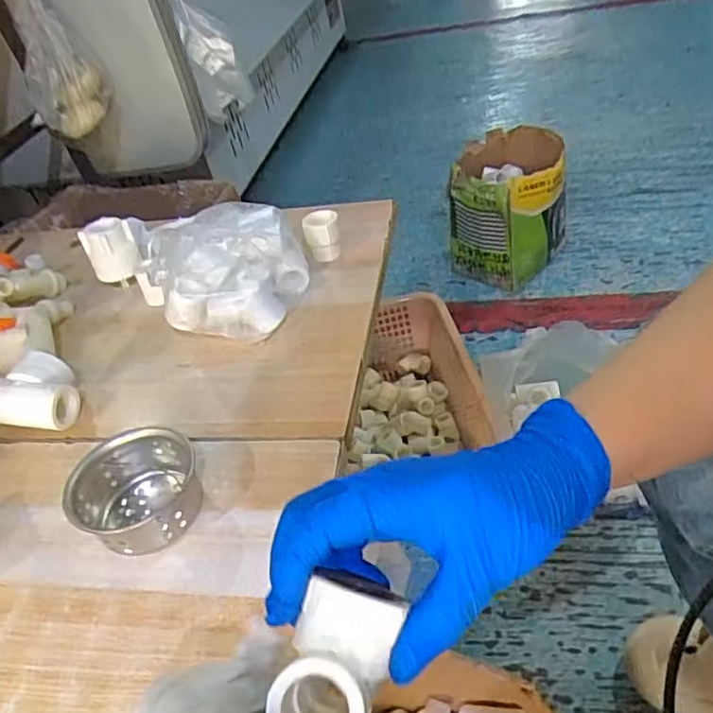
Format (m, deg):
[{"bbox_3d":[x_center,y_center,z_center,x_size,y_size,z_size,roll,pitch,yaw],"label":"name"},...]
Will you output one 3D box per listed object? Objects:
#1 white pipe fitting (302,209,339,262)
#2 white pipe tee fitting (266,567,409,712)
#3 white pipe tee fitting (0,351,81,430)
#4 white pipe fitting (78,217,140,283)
[{"bbox_3d":[-0.033,-0.115,0.580,0.031,0.044,0.031,-5,41,4],"label":"white pipe fitting"},{"bbox_3d":[-0.008,0.112,0.225,0.036,0.035,0.060,36,66,-7],"label":"white pipe tee fitting"},{"bbox_3d":[-0.243,0.025,0.458,0.072,0.033,0.046,-4,42,10],"label":"white pipe tee fitting"},{"bbox_3d":[-0.237,-0.105,0.599,0.047,0.048,0.046,-24,42,-14],"label":"white pipe fitting"}]

